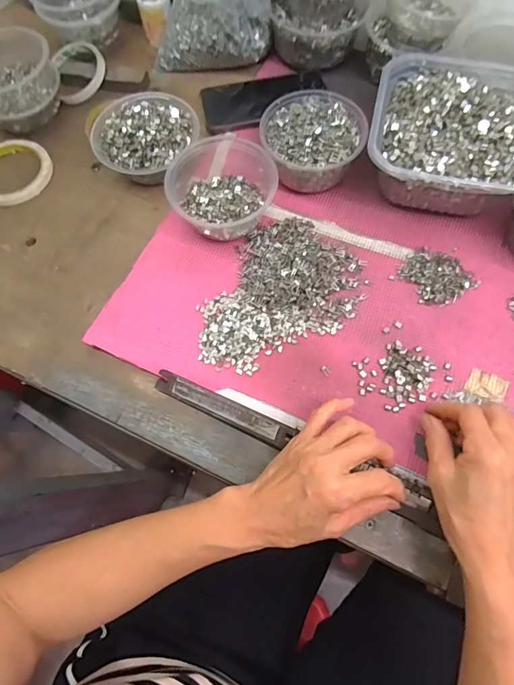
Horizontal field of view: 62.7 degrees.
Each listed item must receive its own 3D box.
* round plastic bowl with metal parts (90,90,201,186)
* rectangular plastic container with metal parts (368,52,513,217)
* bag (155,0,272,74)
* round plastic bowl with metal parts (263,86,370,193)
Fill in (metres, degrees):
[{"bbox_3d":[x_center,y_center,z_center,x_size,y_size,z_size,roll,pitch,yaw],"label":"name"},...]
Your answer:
[{"bbox_3d":[-0.129,-0.245,0.506,0.119,0.059,0.115,-1,69,2],"label":"round plastic bowl with metal parts"},{"bbox_3d":[0.215,-0.234,0.473,0.172,0.072,0.193,12,70,7],"label":"rectangular plastic container with metal parts"},{"bbox_3d":[-0.060,-0.419,0.543,0.150,0.111,0.072,15,71,8],"label":"bag"},{"bbox_3d":[0.064,-0.228,0.485,0.111,0.062,0.110,-1,69,2],"label":"round plastic bowl with metal parts"}]

